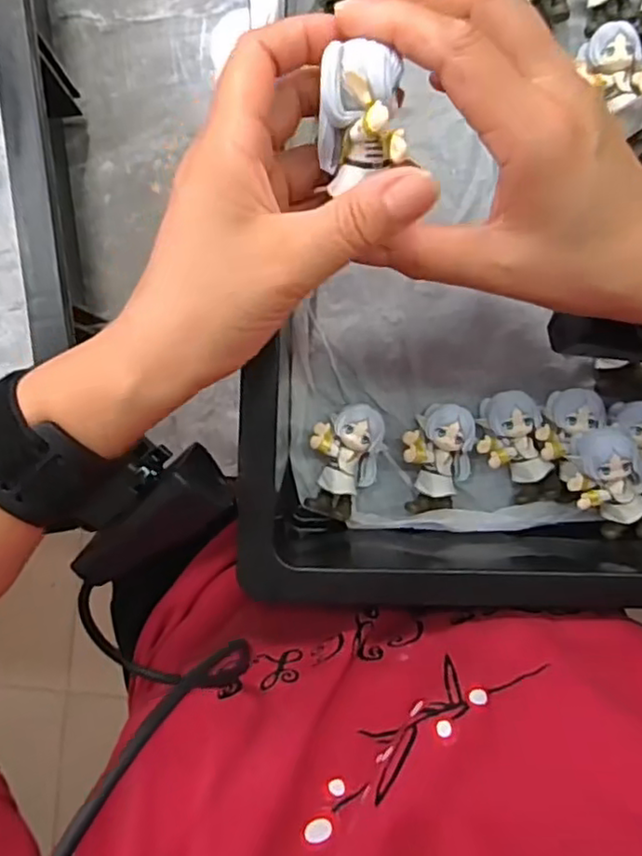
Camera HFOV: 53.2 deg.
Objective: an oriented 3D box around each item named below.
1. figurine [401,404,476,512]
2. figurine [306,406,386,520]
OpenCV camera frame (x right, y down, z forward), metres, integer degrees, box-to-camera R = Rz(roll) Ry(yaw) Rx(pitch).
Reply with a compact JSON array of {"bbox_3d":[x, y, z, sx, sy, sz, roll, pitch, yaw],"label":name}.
[{"bbox_3d":[0.065,0.017,0.351,0.038,0.023,0.057,-6,93,0],"label":"figurine"},{"bbox_3d":[0.013,0.018,0.350,0.038,0.021,0.061,10,93,-1],"label":"figurine"}]

